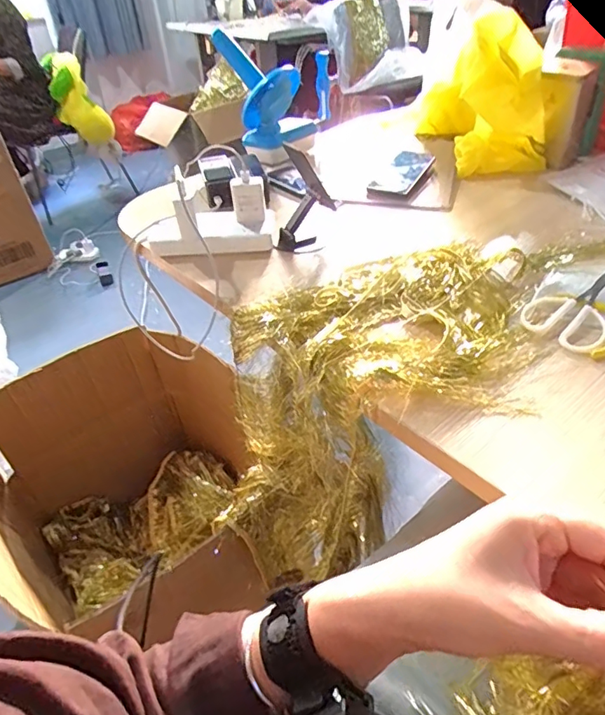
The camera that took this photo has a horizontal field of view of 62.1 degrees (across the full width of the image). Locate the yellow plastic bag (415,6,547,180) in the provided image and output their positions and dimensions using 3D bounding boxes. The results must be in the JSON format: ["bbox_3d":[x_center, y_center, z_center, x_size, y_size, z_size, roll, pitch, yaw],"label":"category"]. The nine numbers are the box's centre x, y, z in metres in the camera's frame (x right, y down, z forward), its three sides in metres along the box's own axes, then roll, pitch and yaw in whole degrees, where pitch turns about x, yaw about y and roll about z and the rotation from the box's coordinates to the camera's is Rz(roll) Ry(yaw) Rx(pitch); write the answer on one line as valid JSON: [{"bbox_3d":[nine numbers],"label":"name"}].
[{"bbox_3d":[0.343,-0.497,0.929,0.236,0.217,0.253,5,41,13],"label":"yellow plastic bag"}]

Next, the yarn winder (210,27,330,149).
[{"bbox_3d":[-0.038,-0.546,1.032,0.235,0.176,0.155,-11,40,-6],"label":"yarn winder"}]

